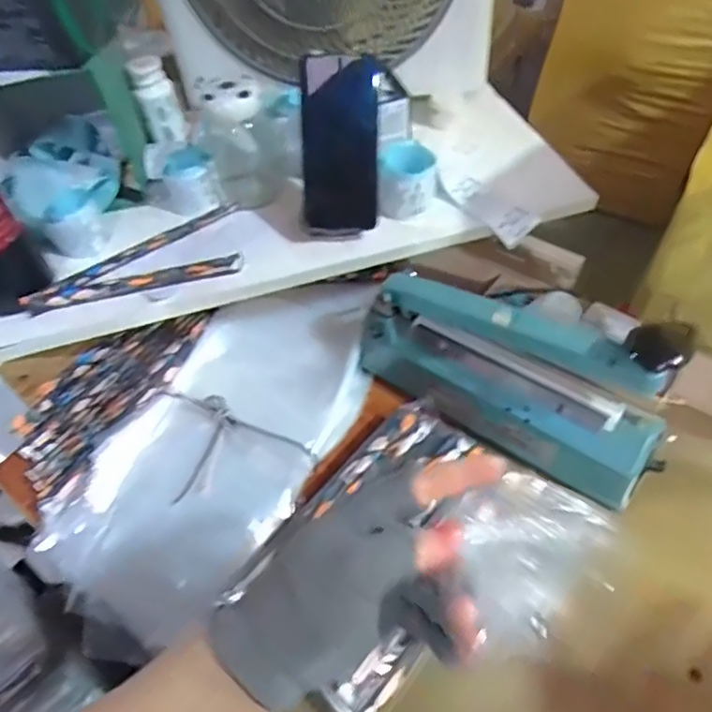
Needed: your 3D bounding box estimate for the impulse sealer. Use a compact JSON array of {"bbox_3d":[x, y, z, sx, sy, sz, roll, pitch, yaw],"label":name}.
[{"bbox_3d":[0.143,0.003,0.540,0.296,0.168,0.084,28,59,25],"label":"impulse sealer"}]

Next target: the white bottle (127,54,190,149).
[{"bbox_3d":[-0.248,-0.317,0.714,0.047,0.096,0.040,-15,51,-7],"label":"white bottle"}]

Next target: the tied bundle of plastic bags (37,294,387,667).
[{"bbox_3d":[-0.122,0.077,0.616,0.211,0.054,0.455,25,58,23],"label":"tied bundle of plastic bags"}]

